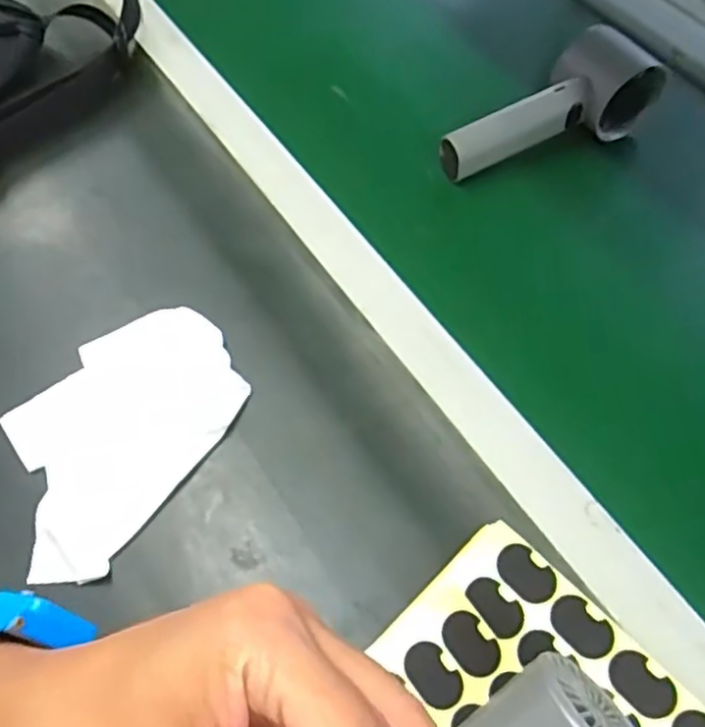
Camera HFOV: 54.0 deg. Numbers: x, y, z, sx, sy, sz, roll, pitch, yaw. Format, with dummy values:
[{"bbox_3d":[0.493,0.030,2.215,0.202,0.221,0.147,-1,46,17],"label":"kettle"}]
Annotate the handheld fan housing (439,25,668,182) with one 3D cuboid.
[{"bbox_3d":[0.127,-0.172,0.475,0.162,0.056,0.061,-24,63,-13],"label":"handheld fan housing"}]

